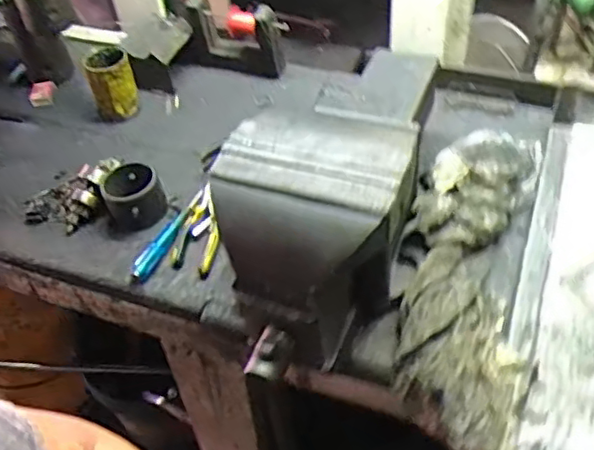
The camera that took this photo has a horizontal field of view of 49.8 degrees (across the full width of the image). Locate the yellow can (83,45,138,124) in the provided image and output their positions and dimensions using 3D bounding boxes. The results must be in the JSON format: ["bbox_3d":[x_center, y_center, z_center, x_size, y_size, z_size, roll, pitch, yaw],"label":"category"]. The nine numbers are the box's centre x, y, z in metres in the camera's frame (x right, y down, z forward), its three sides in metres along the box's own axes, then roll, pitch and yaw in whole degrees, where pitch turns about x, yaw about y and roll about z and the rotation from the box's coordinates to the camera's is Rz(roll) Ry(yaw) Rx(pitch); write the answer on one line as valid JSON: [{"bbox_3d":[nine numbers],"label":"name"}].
[{"bbox_3d":[-0.315,-0.242,1.102,0.082,0.120,0.066,-18,49,-11],"label":"yellow can"}]

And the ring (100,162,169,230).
[{"bbox_3d":[-0.245,-0.040,0.969,0.082,0.060,0.092,-24,50,-16],"label":"ring"}]

